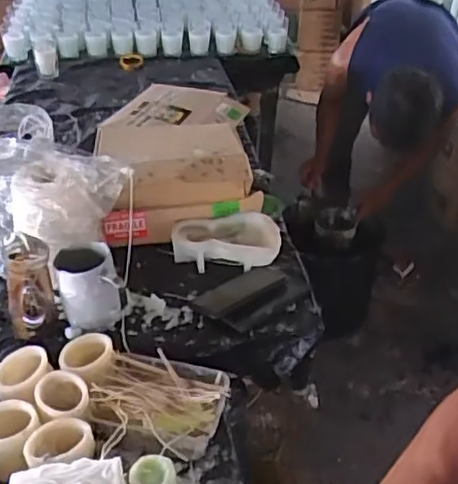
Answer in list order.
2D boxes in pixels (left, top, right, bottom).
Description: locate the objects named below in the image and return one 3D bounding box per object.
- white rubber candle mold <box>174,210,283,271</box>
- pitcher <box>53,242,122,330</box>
[{"bbox_3d":[-0.003,0.002,1.071,0.185,0.051,0.104,-3,37,-7],"label":"white rubber candle mold"},{"bbox_3d":[-0.207,0.067,0.918,0.088,0.113,0.095,-6,38,-11],"label":"pitcher"}]

